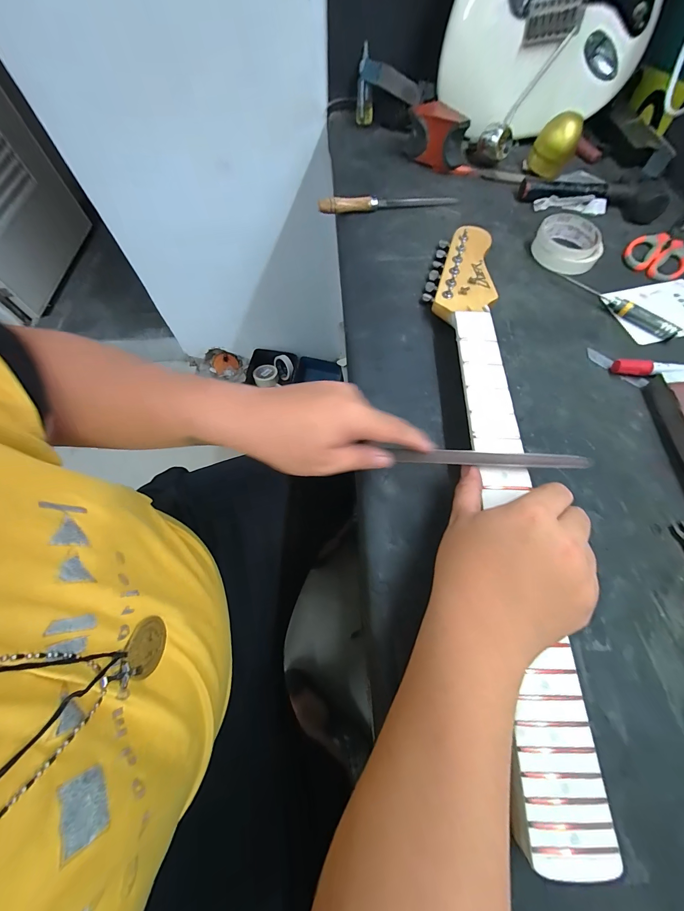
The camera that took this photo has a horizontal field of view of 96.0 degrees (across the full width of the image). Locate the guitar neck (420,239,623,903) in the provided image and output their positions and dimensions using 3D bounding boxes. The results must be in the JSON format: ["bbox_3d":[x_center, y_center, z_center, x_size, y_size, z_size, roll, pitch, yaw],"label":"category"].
[{"bbox_3d":[0.155,-0.026,0.324,0.075,0.029,0.631,1,66,1],"label":"guitar neck"}]

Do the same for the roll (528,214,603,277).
[{"bbox_3d":[0.333,-0.312,0.456,0.088,0.032,0.097,23,69,10],"label":"roll"}]

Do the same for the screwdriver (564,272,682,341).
[{"bbox_3d":[0.372,-0.206,0.416,0.016,0.018,0.155,-38,71,-14],"label":"screwdriver"}]

